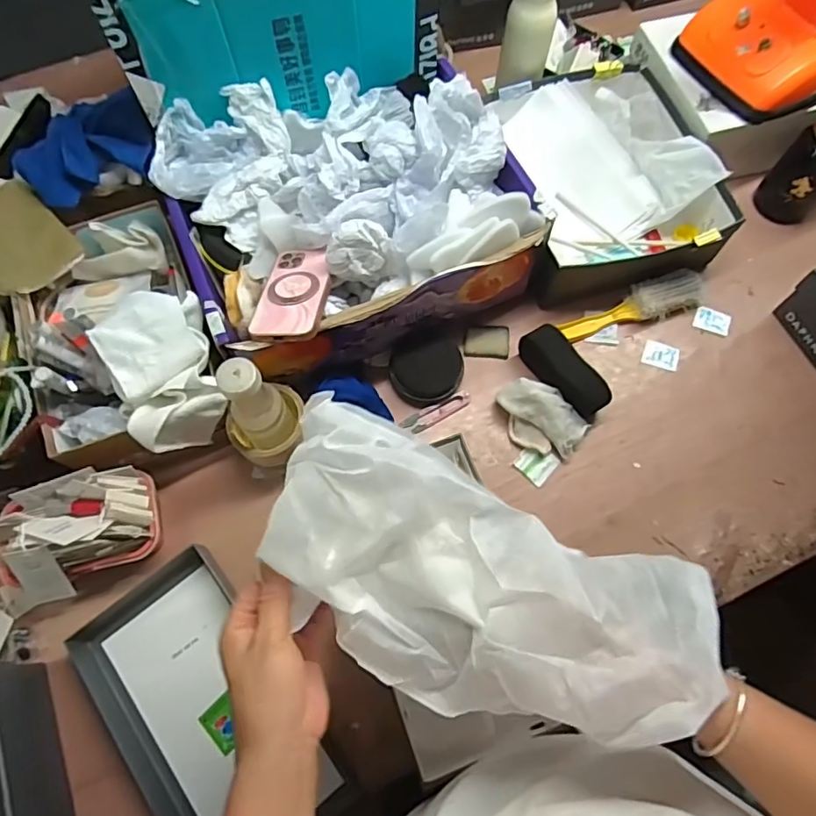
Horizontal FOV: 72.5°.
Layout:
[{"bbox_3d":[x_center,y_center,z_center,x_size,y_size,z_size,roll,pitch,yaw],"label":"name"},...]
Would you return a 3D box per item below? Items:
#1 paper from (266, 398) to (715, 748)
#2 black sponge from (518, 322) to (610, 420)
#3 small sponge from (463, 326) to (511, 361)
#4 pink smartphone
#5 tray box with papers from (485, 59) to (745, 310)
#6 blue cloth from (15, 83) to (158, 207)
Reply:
[{"bbox_3d":[0.042,0.117,0.371,0.299,0.061,0.150,25,71,9],"label":"paper"},{"bbox_3d":[0.194,-0.045,0.691,0.038,0.049,0.132,-34,72,-12],"label":"black sponge"},{"bbox_3d":[0.105,-0.088,0.739,0.059,0.009,0.045,2,69,1],"label":"small sponge"},{"bbox_3d":[-0.126,-0.131,0.620,0.073,0.014,0.143,2,52,1],"label":"pink smartphone"},{"bbox_3d":[0.279,-0.322,0.771,0.266,0.106,0.321,-8,69,-3],"label":"tray box with papers"},{"bbox_3d":[-0.394,-0.316,0.683,0.177,0.065,0.103,-11,69,-4],"label":"blue cloth"}]

